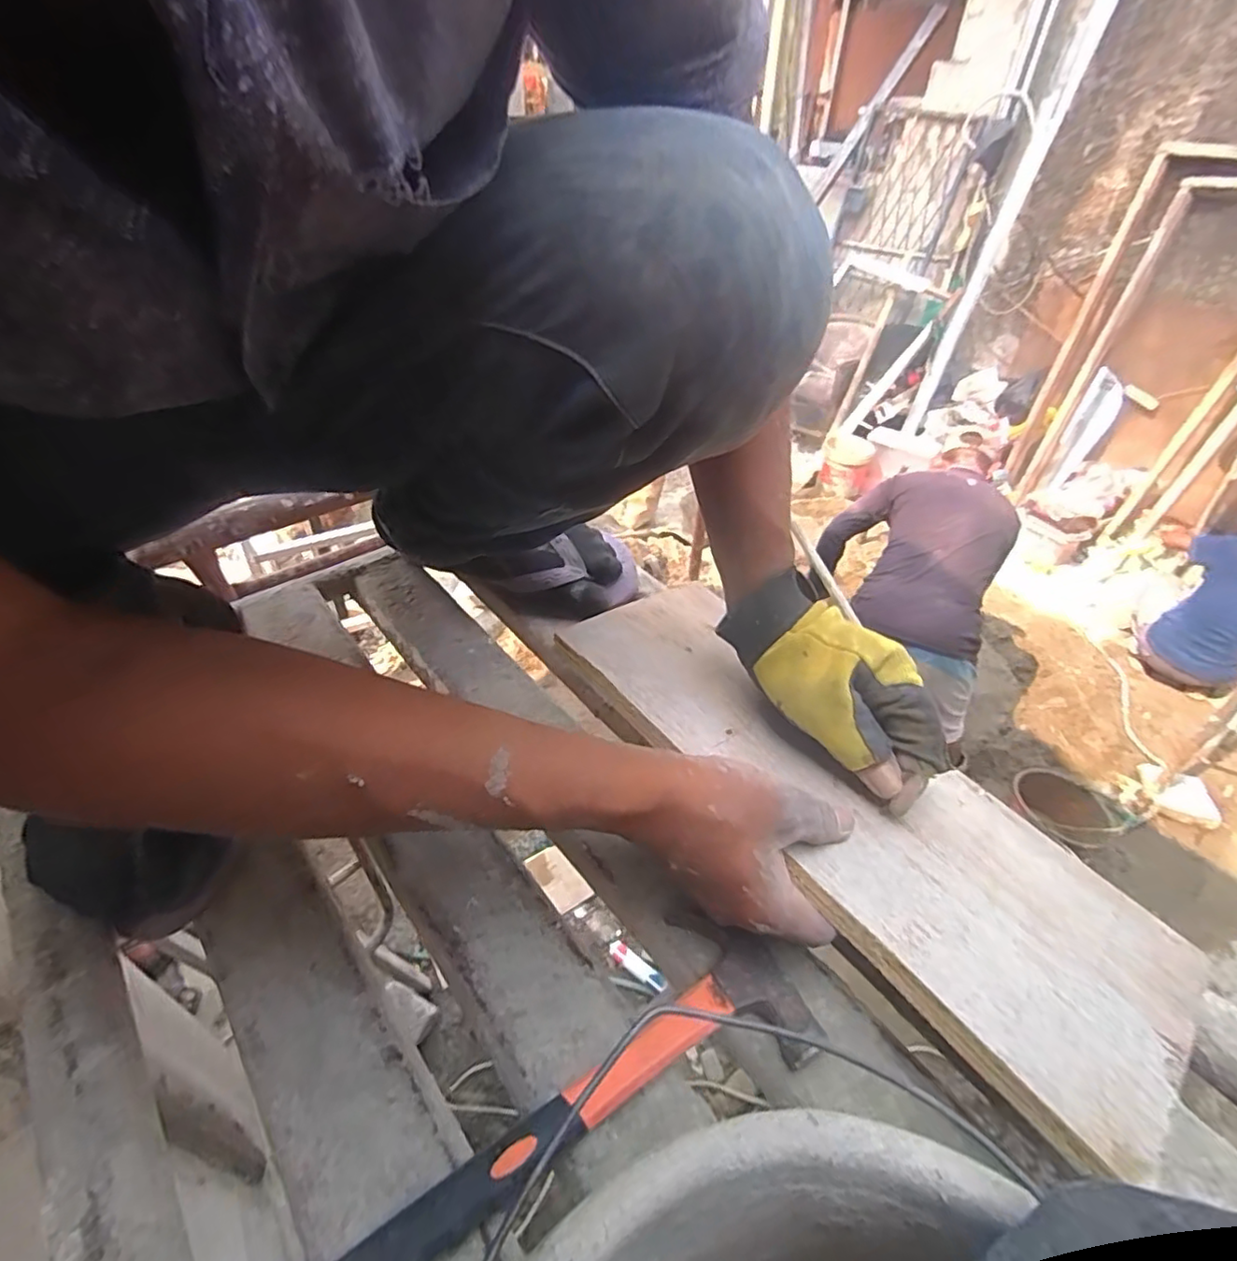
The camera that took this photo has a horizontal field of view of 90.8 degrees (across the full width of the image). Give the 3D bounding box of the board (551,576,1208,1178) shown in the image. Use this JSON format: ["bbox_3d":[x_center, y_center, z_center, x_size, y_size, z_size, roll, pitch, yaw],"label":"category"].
[{"bbox_3d":[0.131,0.088,0.378,0.153,0.028,0.381,-27,54,-29],"label":"board"}]

